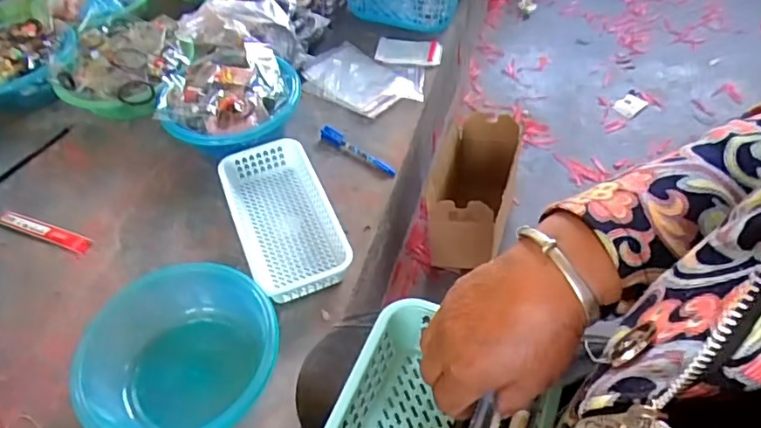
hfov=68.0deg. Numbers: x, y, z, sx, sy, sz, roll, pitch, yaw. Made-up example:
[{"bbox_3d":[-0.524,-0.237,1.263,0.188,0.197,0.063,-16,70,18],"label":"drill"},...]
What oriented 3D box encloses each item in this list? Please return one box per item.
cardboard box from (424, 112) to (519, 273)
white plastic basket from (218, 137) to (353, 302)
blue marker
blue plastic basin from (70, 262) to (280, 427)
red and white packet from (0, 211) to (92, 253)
[{"bbox_3d":[0.152,-0.039,0.963,0.124,0.175,0.227,8,50,13],"label":"cardboard box"},{"bbox_3d":[-0.137,0.005,0.808,0.137,0.048,0.265,-20,52,-12],"label":"white plastic basket"},{"bbox_3d":[-0.036,-0.100,0.897,0.150,0.019,0.022,31,59,26],"label":"blue marker"},{"bbox_3d":[-0.231,0.172,0.657,0.206,0.081,0.220,5,51,9],"label":"blue plastic basin"},{"bbox_3d":[-0.504,0.025,0.843,0.167,0.006,0.027,14,53,16],"label":"red and white packet"}]

